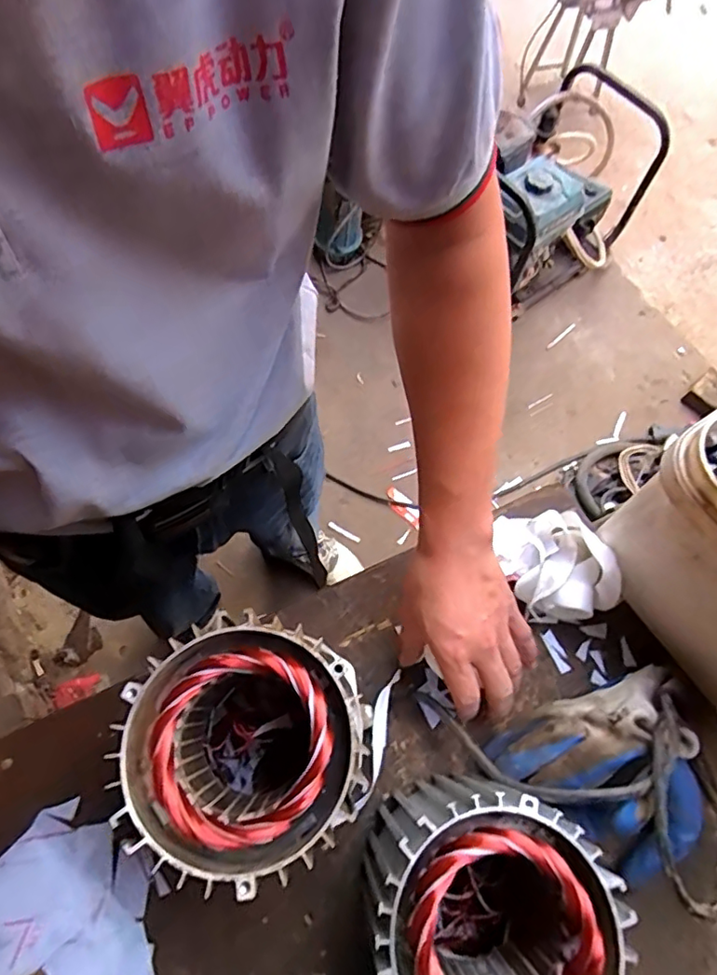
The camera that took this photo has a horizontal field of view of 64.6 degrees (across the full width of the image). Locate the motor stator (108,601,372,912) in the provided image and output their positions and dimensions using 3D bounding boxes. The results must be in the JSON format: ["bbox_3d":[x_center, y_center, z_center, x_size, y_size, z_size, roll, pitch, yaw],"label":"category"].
[{"bbox_3d":[-0.077,0.176,0.398,0.143,0.152,0.141,-33,73,-14],"label":"motor stator"}]

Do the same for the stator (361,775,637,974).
[{"bbox_3d":[0.080,0.277,0.377,0.142,0.128,0.136,1,68,-2],"label":"stator"}]

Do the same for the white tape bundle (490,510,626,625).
[{"bbox_3d":[0.179,0.067,0.514,0.084,0.053,0.101,-7,69,-5],"label":"white tape bundle"}]

